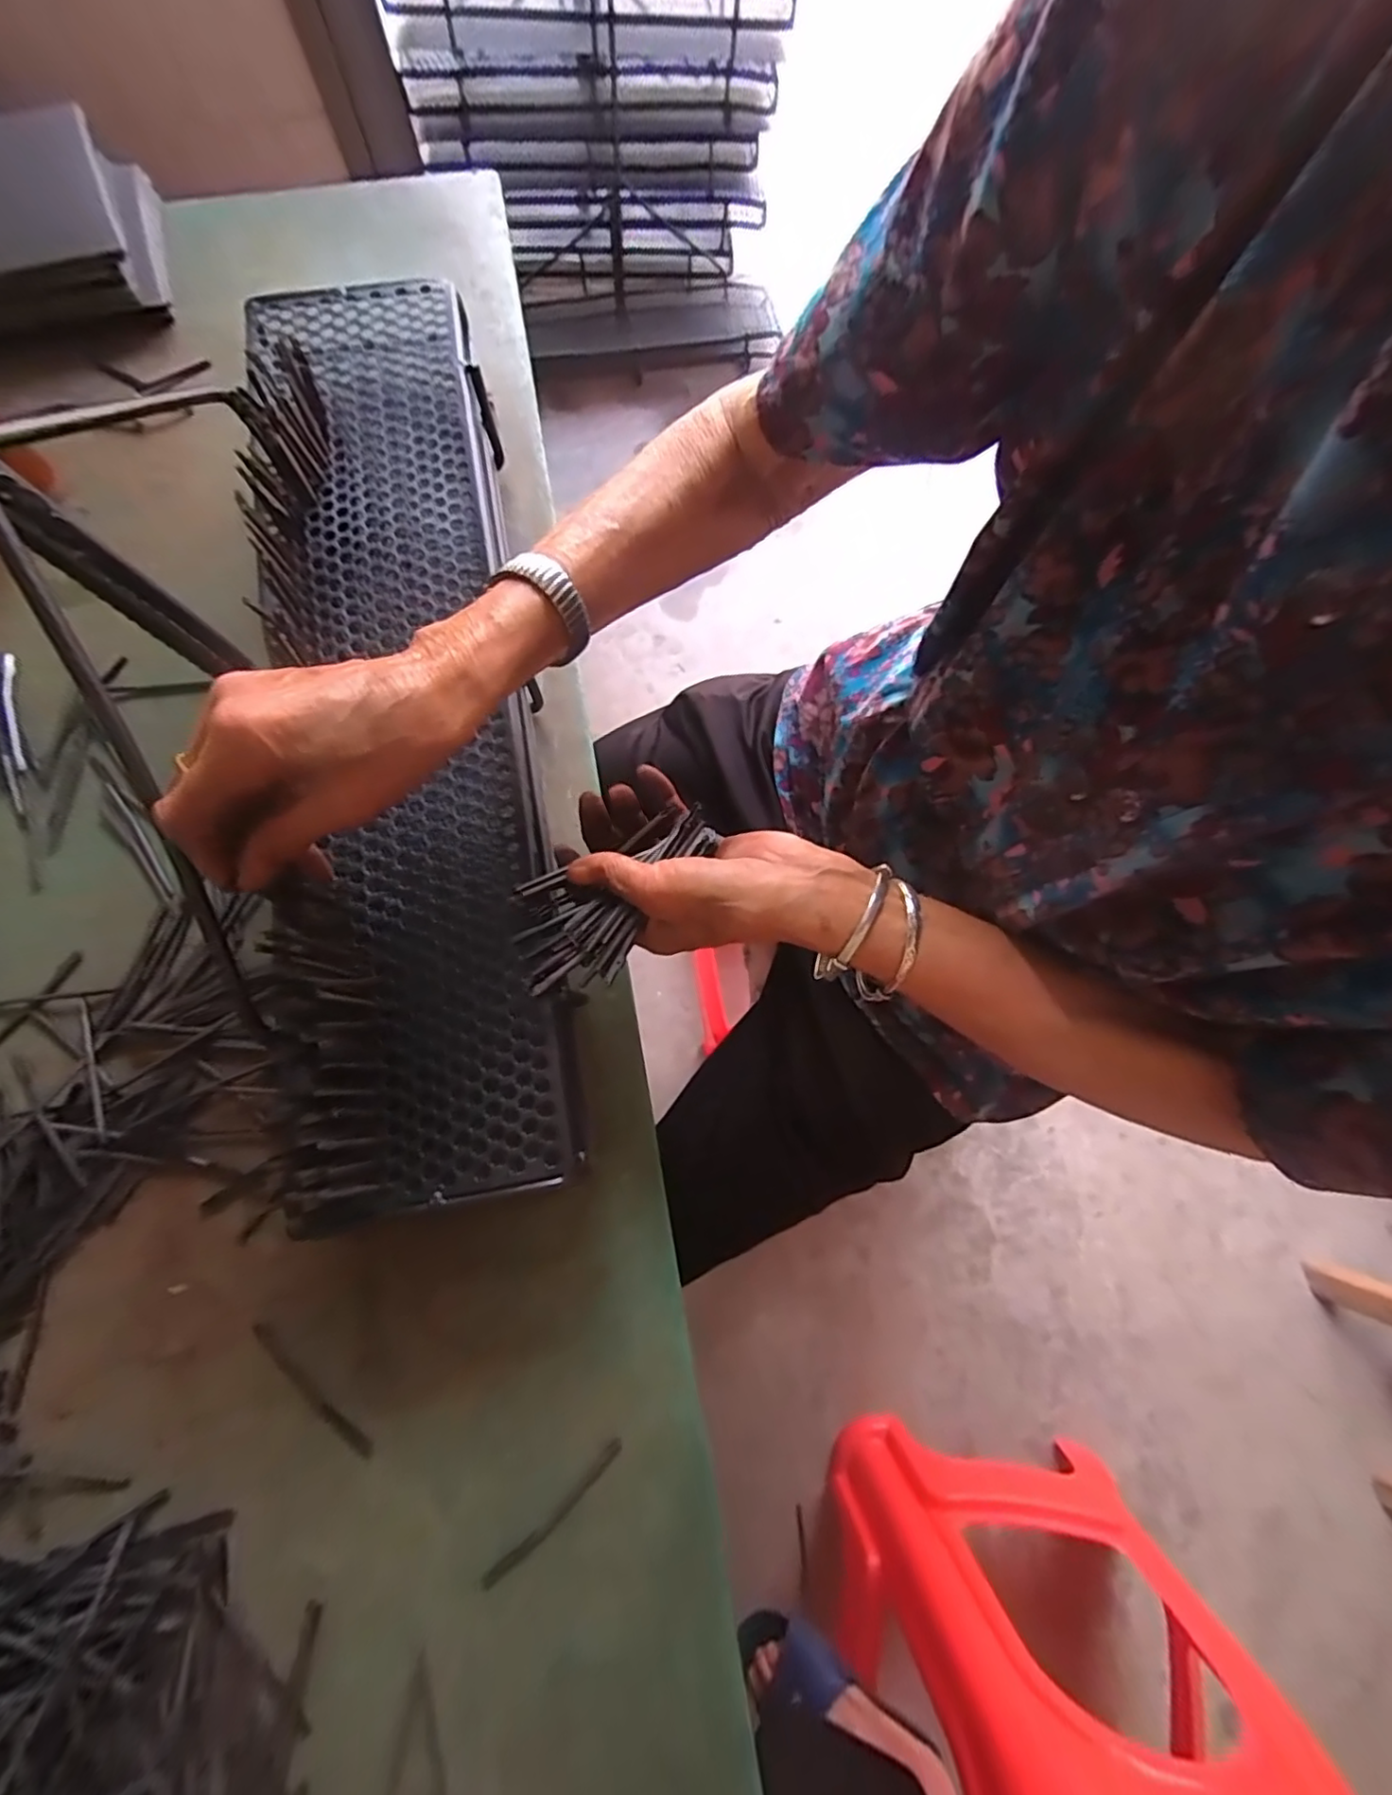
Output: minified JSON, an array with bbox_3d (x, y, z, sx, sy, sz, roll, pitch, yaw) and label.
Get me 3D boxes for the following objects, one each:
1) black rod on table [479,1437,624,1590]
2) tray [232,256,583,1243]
[{"bbox_3d":[-0.078,0.338,0.342,0.093,0.005,0.009,-42,81,-9],"label":"black rod on table"},{"bbox_3d":[-0.180,-0.130,0.371,0.145,0.028,0.596,-11,79,-3],"label":"tray"}]

